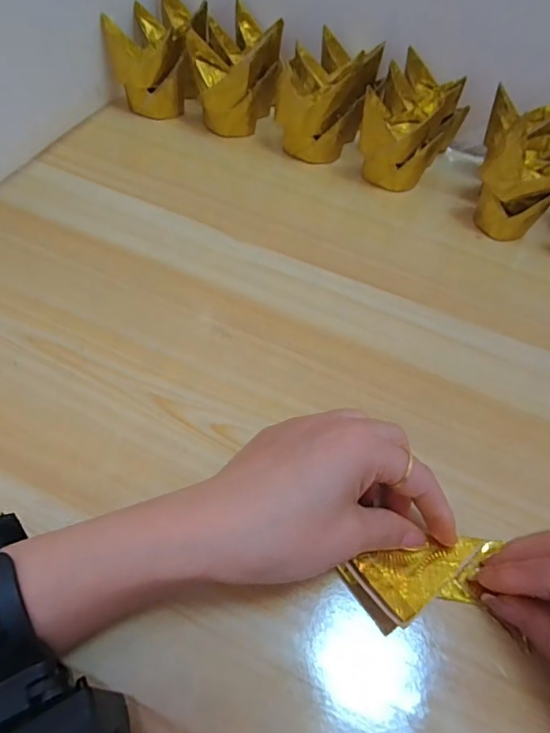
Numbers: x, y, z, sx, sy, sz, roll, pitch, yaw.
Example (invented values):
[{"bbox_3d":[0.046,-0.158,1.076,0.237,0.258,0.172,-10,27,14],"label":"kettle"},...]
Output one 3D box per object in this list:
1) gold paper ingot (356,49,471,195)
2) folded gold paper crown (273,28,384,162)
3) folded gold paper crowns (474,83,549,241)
[{"bbox_3d":[0.116,-0.201,0.402,0.064,0.068,0.103,25,57,12],"label":"gold paper ingot"},{"bbox_3d":[0.046,-0.228,0.415,0.070,0.067,0.094,20,56,9],"label":"folded gold paper crown"},{"bbox_3d":[0.193,-0.159,0.378,0.068,0.071,0.105,26,57,13],"label":"folded gold paper crowns"}]

